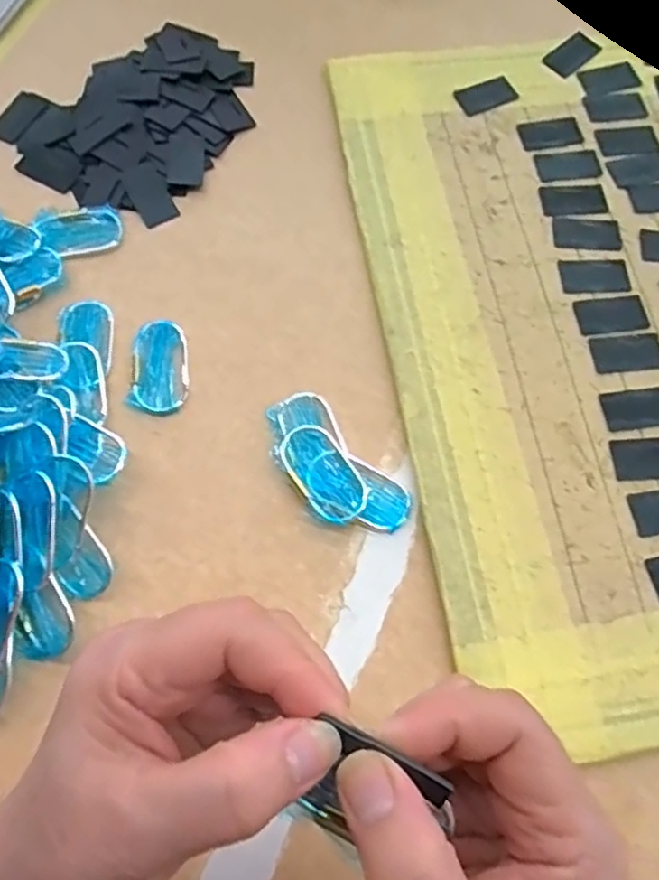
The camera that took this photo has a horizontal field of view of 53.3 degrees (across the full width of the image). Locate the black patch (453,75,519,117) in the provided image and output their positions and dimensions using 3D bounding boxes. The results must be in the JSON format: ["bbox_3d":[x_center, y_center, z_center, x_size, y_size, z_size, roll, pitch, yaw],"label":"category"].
[{"bbox_3d":[0.111,-0.244,0.465,0.042,0.004,0.025,-23,71,-10],"label":"black patch"}]

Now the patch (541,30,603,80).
[{"bbox_3d":[0.177,-0.281,0.480,0.040,0.004,0.023,-41,81,-10],"label":"patch"}]

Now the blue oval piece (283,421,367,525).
[{"bbox_3d":[-0.003,0.018,0.358,0.031,0.008,0.058,-31,72,-13],"label":"blue oval piece"}]

